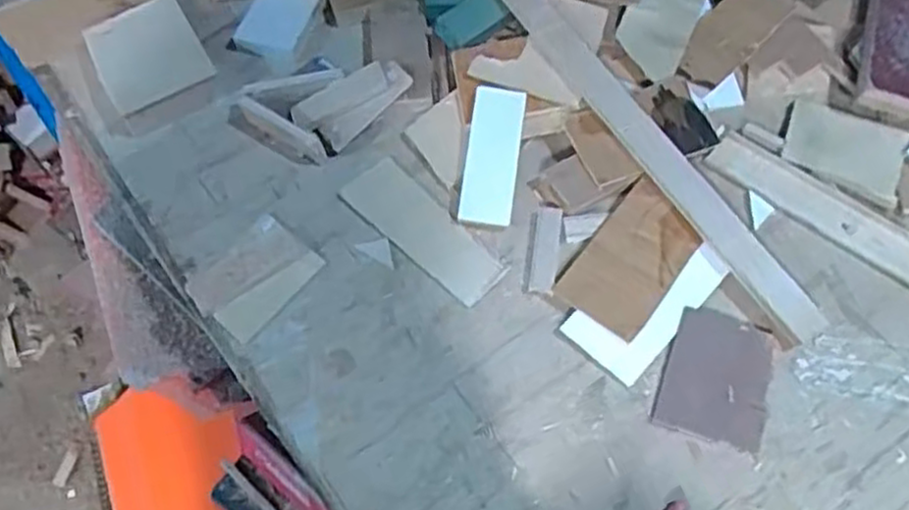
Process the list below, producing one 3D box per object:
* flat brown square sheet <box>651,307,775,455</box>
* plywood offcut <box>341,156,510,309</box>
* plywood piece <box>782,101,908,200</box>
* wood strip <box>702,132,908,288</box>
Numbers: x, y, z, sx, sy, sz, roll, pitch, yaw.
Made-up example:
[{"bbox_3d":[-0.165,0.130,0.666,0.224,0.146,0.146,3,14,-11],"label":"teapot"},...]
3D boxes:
[{"bbox_3d":[0.187,0.086,0.537,0.071,0.004,0.091,16,62,14],"label":"flat brown square sheet"},{"bbox_3d":[-0.025,-0.020,0.618,0.052,0.009,0.152,-41,64,-18],"label":"plywood offcut"},{"bbox_3d":[0.318,-0.090,0.620,0.089,0.008,0.071,23,64,17],"label":"plywood piece"},{"bbox_3d":[0.295,-0.032,0.591,0.204,0.006,0.041,35,68,22],"label":"wood strip"}]

